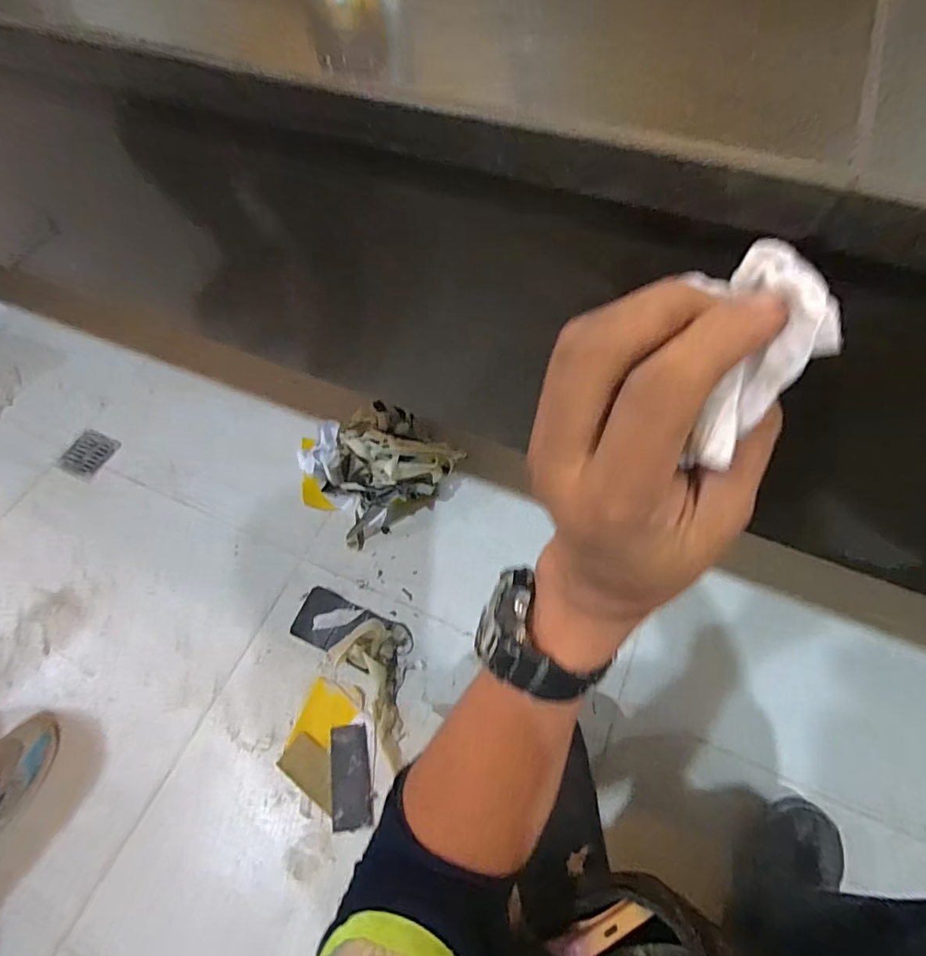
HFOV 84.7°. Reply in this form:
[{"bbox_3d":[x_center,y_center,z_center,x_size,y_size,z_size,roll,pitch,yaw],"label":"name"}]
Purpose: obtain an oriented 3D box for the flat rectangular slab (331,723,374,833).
[{"bbox_3d":[-0.169,0.449,0.766,0.058,0.005,0.136,-7,61,-1],"label":"flat rectangular slab"}]

